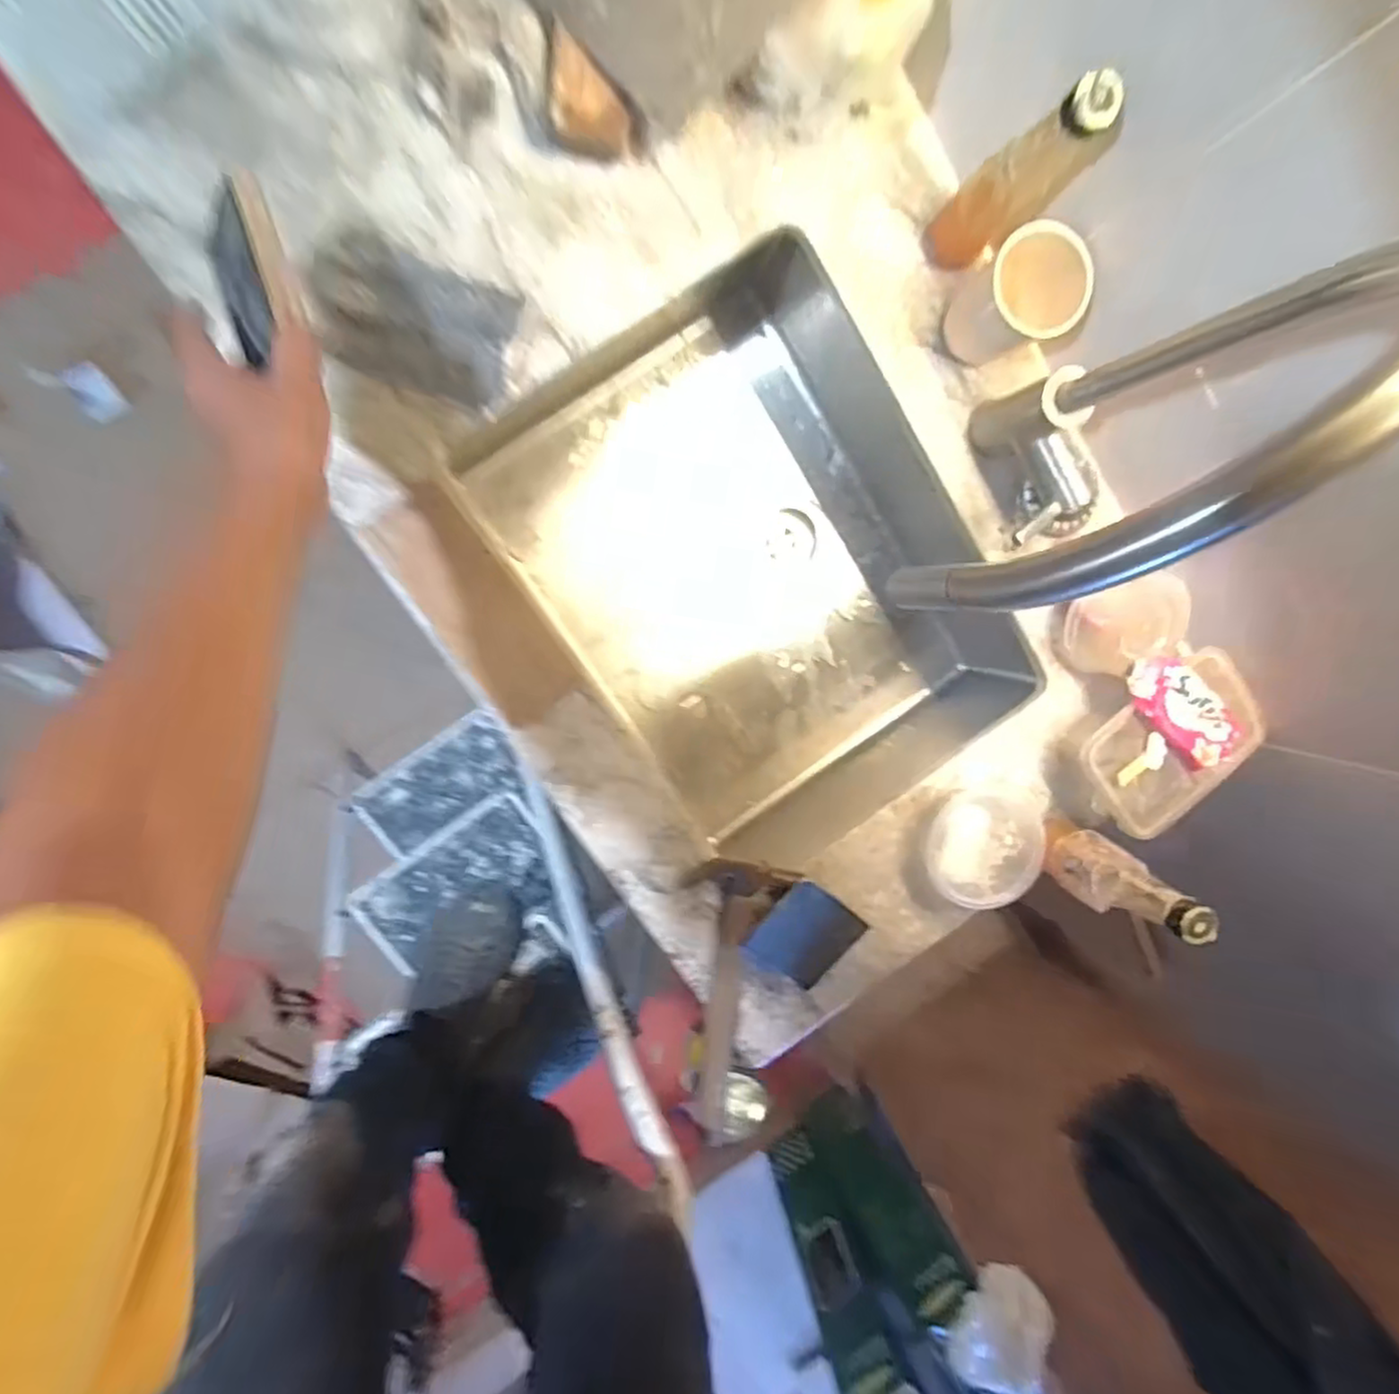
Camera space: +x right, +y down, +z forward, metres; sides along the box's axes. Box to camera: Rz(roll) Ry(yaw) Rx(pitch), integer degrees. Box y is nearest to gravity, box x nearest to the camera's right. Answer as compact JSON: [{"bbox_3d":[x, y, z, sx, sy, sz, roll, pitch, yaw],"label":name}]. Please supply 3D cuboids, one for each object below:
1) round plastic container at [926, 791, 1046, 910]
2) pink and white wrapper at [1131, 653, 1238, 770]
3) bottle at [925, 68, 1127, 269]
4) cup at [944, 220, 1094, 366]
[{"bbox_3d":[0.278,0.151,0.695,0.112,0.036,0.109,-1,98,-6],"label":"round plastic container"},{"bbox_3d":[0.455,0.015,0.657,0.121,0.027,0.060,40,92,-10],"label":"pink and white wrapper"},{"bbox_3d":[0.234,-0.376,0.517,0.054,0.186,0.043,44,91,-10],"label":"bottle"},{"bbox_3d":[0.257,-0.324,0.581,0.070,0.103,0.079,-40,100,0],"label":"cup"}]

